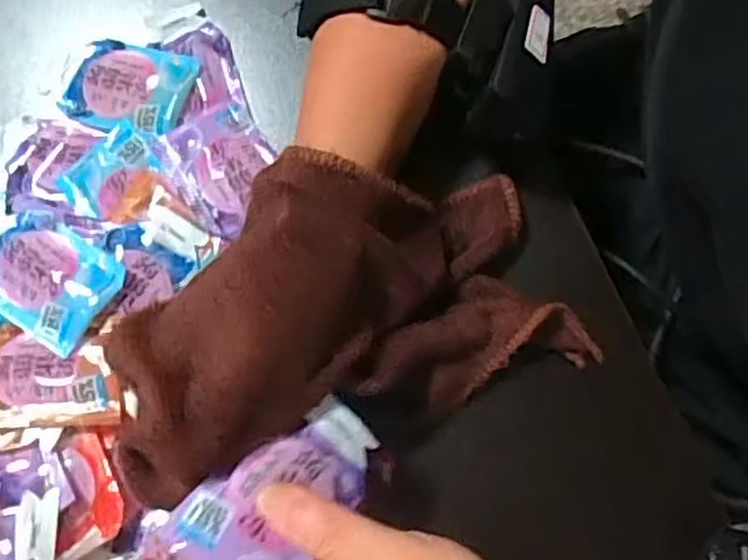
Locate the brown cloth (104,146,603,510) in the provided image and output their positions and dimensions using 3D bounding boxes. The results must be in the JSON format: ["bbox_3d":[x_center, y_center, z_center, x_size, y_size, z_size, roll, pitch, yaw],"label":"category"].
[{"bbox_3d":[-0.012,0.010,0.295,0.181,0.071,0.106,-23,74,-6],"label":"brown cloth"}]

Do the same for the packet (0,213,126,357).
[{"bbox_3d":[-0.152,-0.003,0.330,0.067,0.007,0.047,33,77,10],"label":"packet"}]

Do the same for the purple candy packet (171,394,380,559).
[{"bbox_3d":[-0.032,0.076,0.261,0.045,0.007,0.076,45,60,-2],"label":"purple candy packet"}]

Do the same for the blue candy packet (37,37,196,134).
[{"bbox_3d":[-0.129,-0.098,0.365,0.076,0.016,0.047,13,74,5],"label":"blue candy packet"}]

